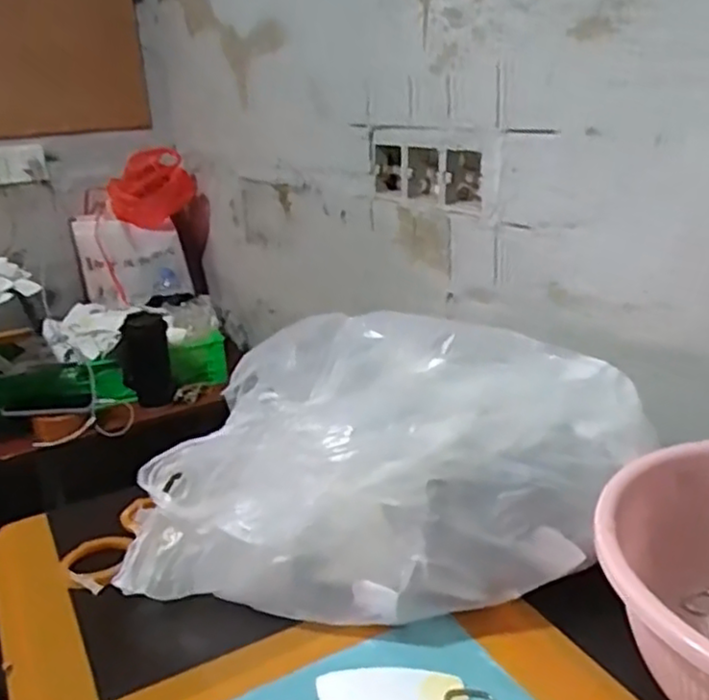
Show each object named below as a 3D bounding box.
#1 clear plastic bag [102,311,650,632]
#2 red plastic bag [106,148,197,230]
[{"bbox_3d":[0.035,0.090,0.607,0.388,0.152,0.266,1,21,12],"label":"clear plastic bag"},{"bbox_3d":[-0.474,-0.378,1.674,0.195,0.155,0.134,-7,20,-9],"label":"red plastic bag"}]

